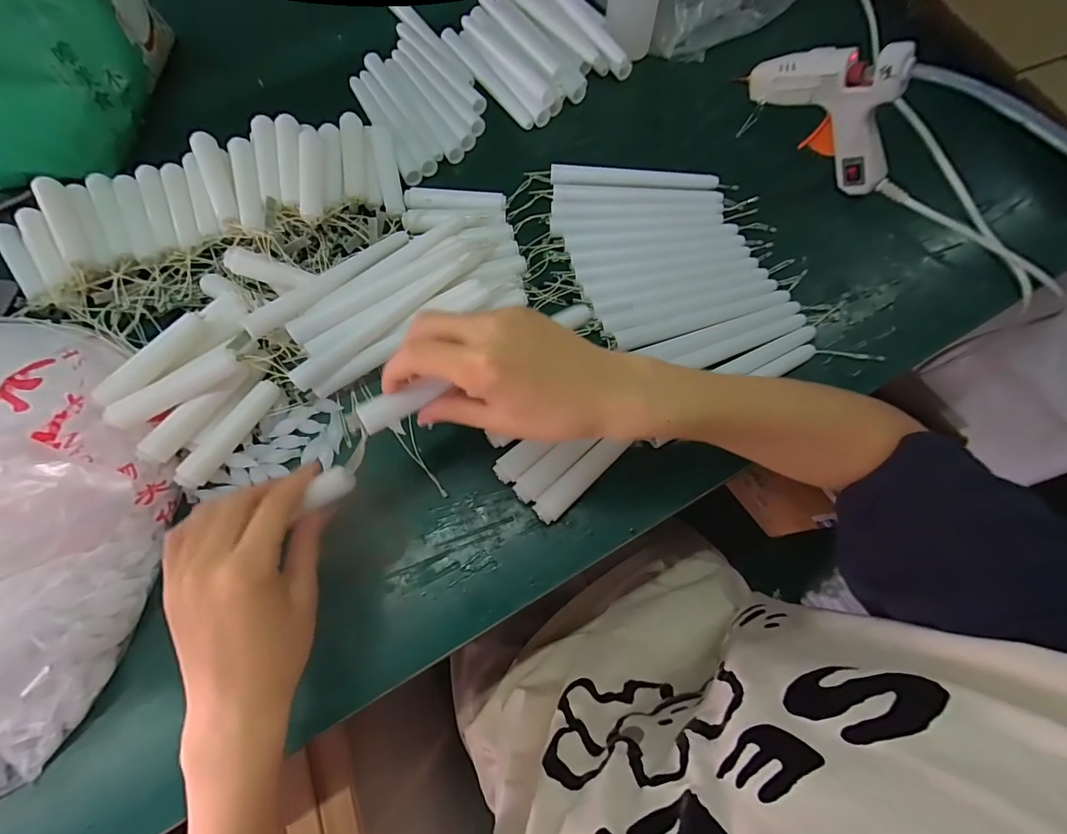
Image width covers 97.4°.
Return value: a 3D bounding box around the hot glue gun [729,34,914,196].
[{"bbox_3d":[0.239,-0.255,0.386,0.023,0.110,0.141,-43,76,-13],"label":"hot glue gun"}]

